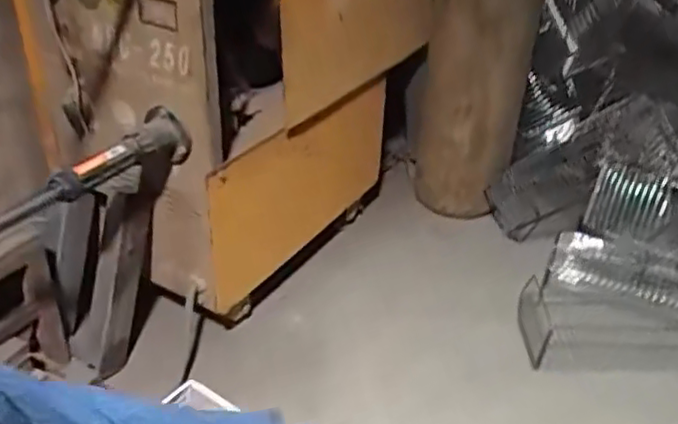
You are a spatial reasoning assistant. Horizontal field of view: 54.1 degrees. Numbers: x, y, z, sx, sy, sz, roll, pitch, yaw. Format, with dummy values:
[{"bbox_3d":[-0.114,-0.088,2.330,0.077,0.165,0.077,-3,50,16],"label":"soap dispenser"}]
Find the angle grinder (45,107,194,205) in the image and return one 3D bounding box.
[{"bbox_3d":[-0.287,-0.075,0.873,0.215,0.083,0.056,-26,42,-37],"label":"angle grinder"}]

